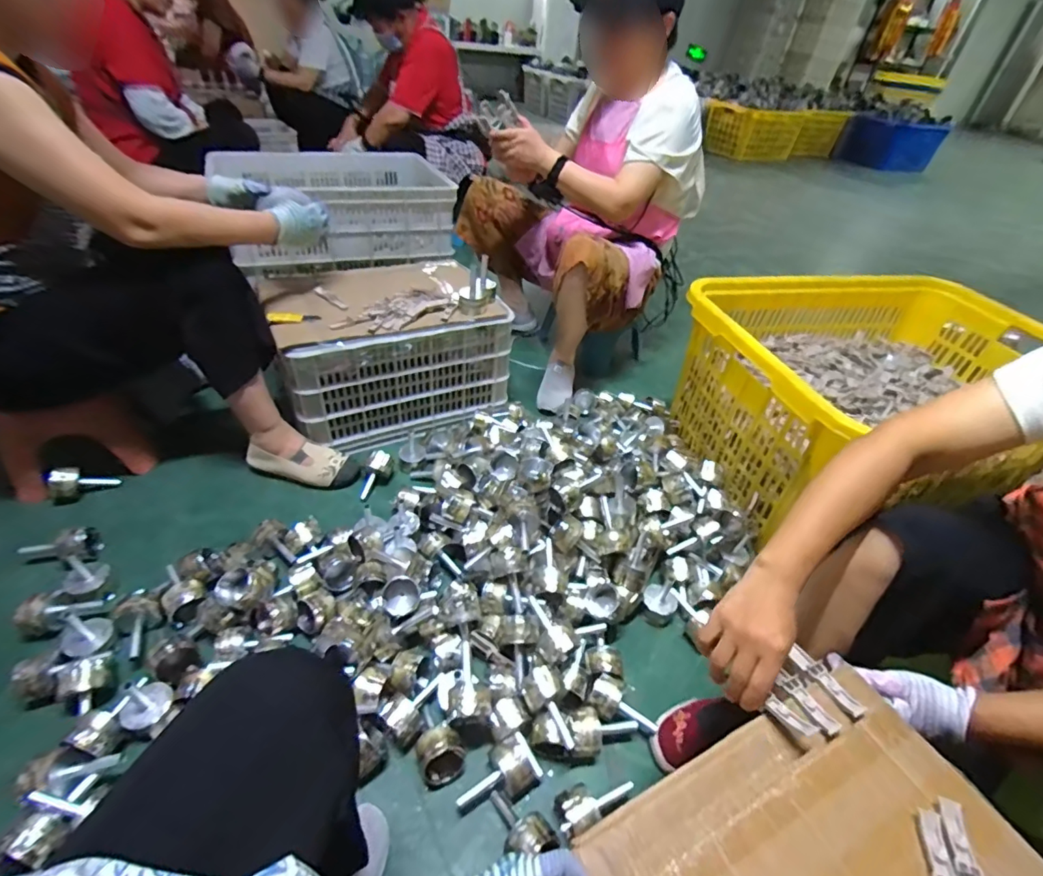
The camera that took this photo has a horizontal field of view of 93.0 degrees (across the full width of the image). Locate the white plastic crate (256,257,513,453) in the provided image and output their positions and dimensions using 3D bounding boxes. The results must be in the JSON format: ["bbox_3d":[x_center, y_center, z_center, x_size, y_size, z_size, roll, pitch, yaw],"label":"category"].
[{"bbox_3d":[-0.333,-0.229,1.239,0.502,0.296,0.345,-17,47,-25],"label":"white plastic crate"}]

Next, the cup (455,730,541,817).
[{"bbox_3d":[-0.031,0.473,0.683,0.116,0.057,0.068,-27,52,-33],"label":"cup"}]

